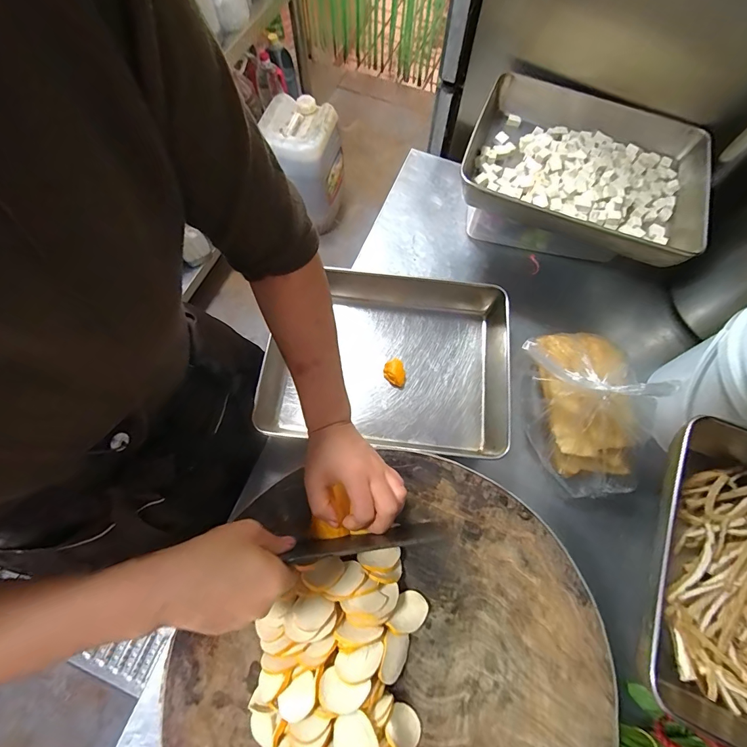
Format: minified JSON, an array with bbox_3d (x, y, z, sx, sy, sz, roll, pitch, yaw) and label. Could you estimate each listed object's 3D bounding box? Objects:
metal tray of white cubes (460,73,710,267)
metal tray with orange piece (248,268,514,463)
[{"bbox_3d":[0.330,-0.321,0.596,0.359,0.056,0.274,19,70,6],"label":"metal tray of white cubes"},{"bbox_3d":[0.038,-0.021,0.591,0.350,0.069,0.263,5,69,1],"label":"metal tray with orange piece"}]

